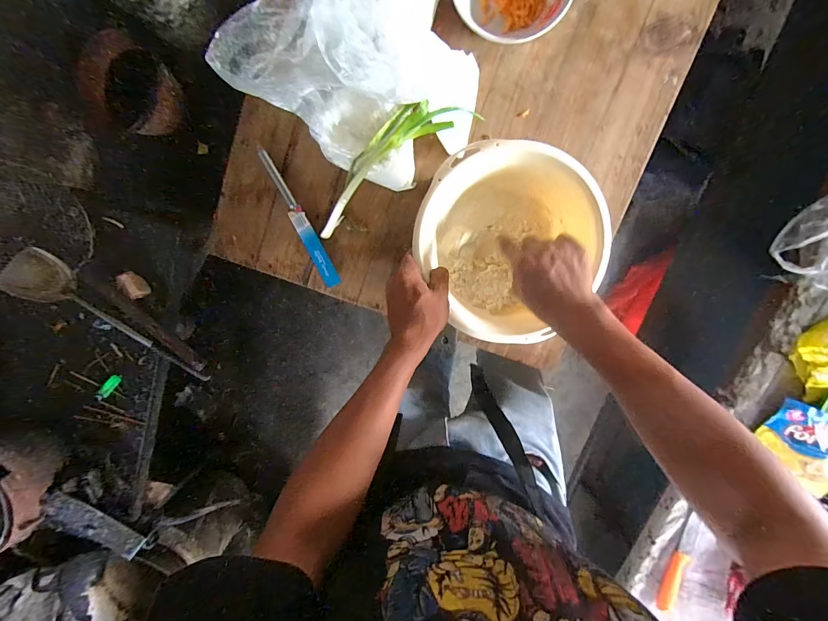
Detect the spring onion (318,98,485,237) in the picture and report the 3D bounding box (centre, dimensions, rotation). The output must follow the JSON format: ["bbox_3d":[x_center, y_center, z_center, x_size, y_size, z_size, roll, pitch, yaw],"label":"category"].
[{"bbox_3d":[-0.037,-0.212,0.494,0.287,0.075,0.062,-35,98,6],"label":"spring onion"}]

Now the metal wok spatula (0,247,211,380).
[{"bbox_3d":[-0.692,0.027,0.817,0.057,0.113,0.403,-36,126,6],"label":"metal wok spatula"}]

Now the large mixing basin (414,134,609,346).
[{"bbox_3d":[0.129,-0.093,0.495,0.227,0.099,0.245,0,100,0],"label":"large mixing basin"}]

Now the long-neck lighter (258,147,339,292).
[{"bbox_3d":[-0.175,-0.139,0.545,0.026,0.011,0.221,-25,99,5],"label":"long-neck lighter"}]

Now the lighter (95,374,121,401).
[{"bbox_3d":[-0.775,0.197,0.899,0.024,0.018,0.069,28,63,-4],"label":"lighter"}]

